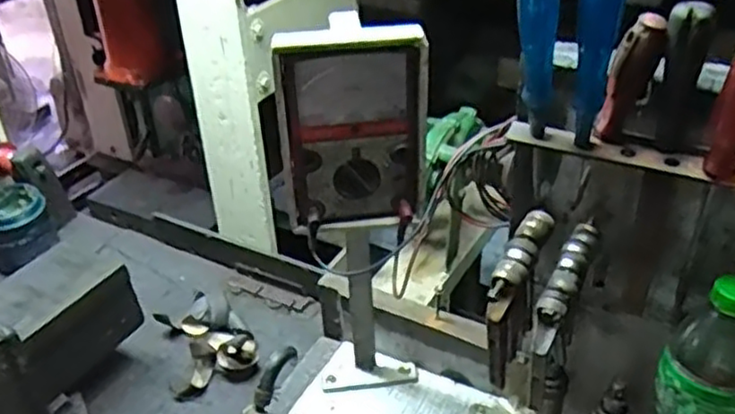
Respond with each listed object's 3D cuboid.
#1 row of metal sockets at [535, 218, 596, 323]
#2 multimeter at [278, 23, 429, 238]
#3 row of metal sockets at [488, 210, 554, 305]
[{"bbox_3d":[0.159,0.047,0.549,0.023,0.017,0.109,16,38,24],"label":"row of metal sockets"},{"bbox_3d":[-0.012,-0.059,0.592,0.117,0.171,0.037,-3,35,-2],"label":"multimeter"},{"bbox_3d":[0.123,0.037,0.569,0.023,0.020,0.110,17,39,25],"label":"row of metal sockets"}]

